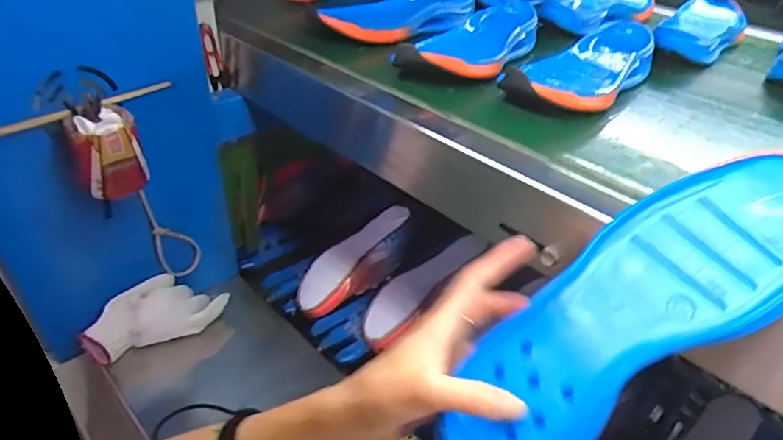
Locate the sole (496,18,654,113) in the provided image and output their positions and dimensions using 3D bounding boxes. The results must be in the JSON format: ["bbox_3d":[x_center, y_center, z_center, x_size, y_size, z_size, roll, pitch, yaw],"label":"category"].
[{"bbox_3d":[0.226,-0.175,0.592,0.100,0.041,0.271,29,42,29],"label":"sole"}]

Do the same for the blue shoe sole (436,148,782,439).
[{"bbox_3d":[0.147,0.058,0.326,0.271,0.036,0.095,-39,45,0],"label":"blue shoe sole"}]

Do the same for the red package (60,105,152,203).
[{"bbox_3d":[-0.323,-0.075,0.594,0.068,0.087,0.062,-20,43,-30],"label":"red package"}]

